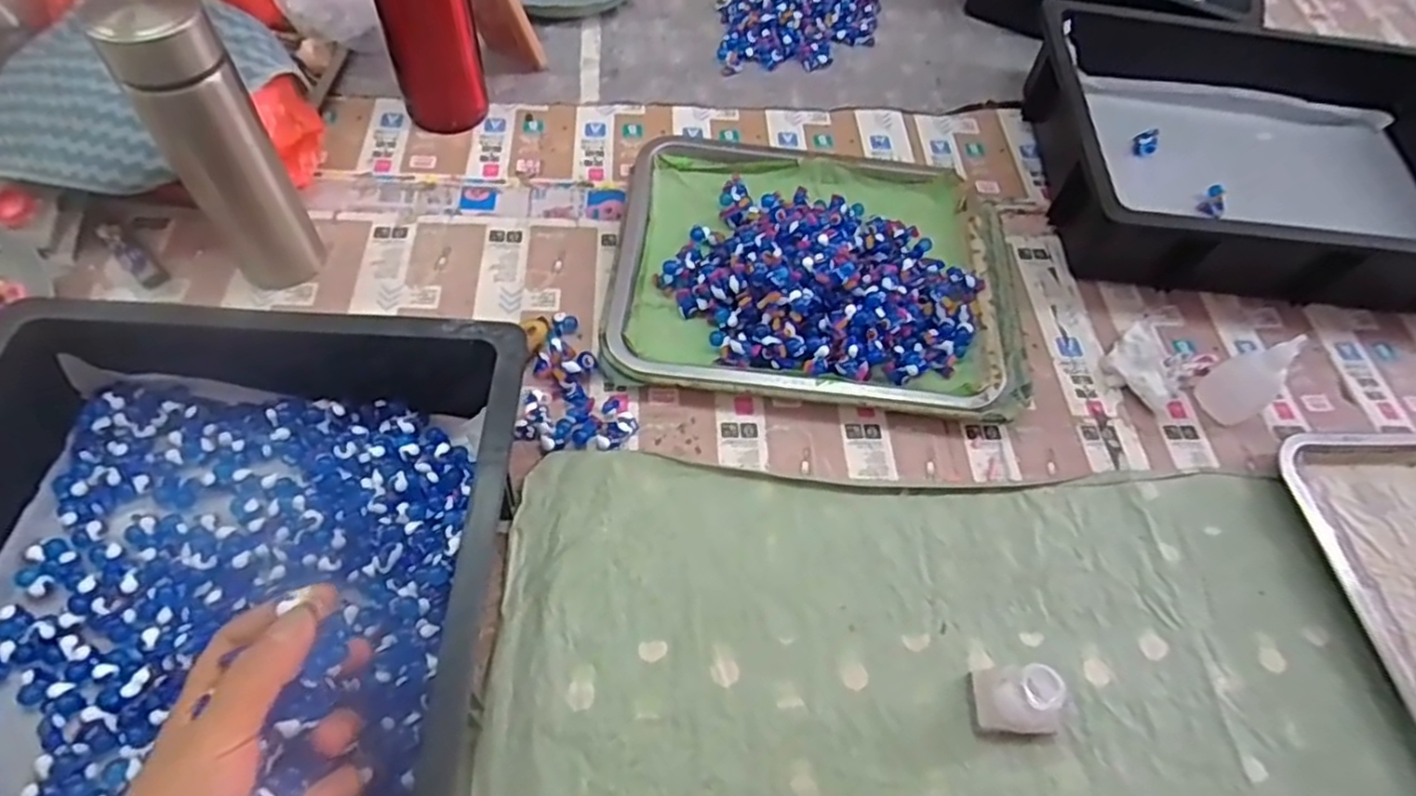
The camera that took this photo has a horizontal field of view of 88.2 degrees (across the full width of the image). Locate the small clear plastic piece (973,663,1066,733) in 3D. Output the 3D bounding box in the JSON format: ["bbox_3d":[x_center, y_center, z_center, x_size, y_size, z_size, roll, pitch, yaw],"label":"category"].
[{"bbox_3d":[0.192,0.181,0.443,0.047,0.046,0.036,5,58,-4],"label":"small clear plastic piece"}]

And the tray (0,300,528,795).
[{"bbox_3d":[-0.275,0.155,0.372,0.309,0.097,0.435,1,60,-3],"label":"tray"}]

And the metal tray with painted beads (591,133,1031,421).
[{"bbox_3d":[0.094,-0.121,0.616,0.334,0.048,0.280,7,57,-2],"label":"metal tray with painted beads"}]

